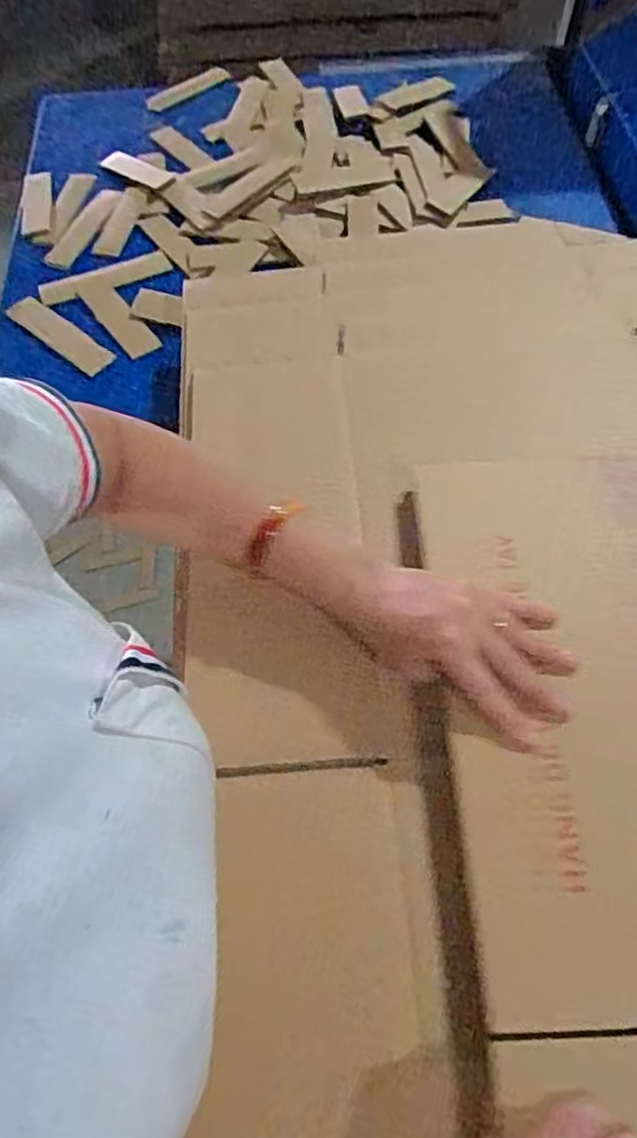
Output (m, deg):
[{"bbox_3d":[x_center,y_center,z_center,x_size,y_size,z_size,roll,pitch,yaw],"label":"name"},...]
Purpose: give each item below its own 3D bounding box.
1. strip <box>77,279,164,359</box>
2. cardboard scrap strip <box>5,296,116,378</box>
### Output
[{"bbox_3d":[-0.235,-0.295,0.800,0.037,0.006,0.135,-35,69,-11],"label":"strip"},{"bbox_3d":[-0.302,-0.272,0.787,0.144,0.007,0.038,36,72,13],"label":"cardboard scrap strip"}]

